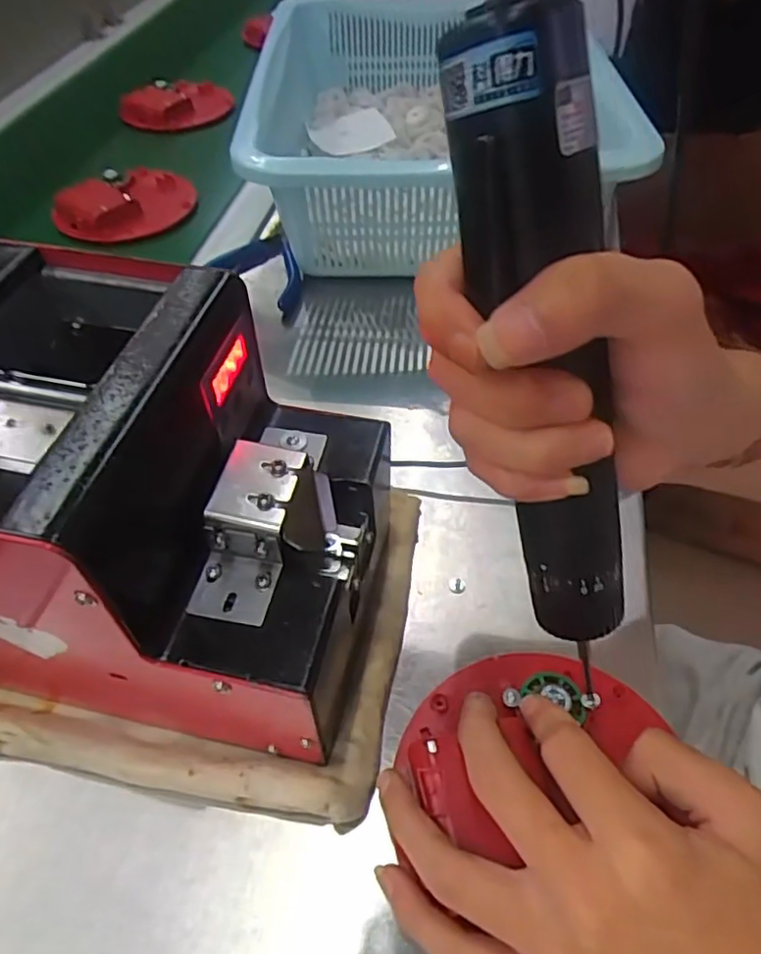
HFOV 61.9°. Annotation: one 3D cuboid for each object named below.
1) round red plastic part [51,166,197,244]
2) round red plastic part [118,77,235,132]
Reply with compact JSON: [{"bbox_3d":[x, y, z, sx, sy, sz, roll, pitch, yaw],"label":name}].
[{"bbox_3d":[-0.223,-0.245,0.564,0.098,0.023,0.120,33,58,25],"label":"round red plastic part"},{"bbox_3d":[-0.229,-0.419,0.706,0.117,0.025,0.109,0,50,0],"label":"round red plastic part"}]

